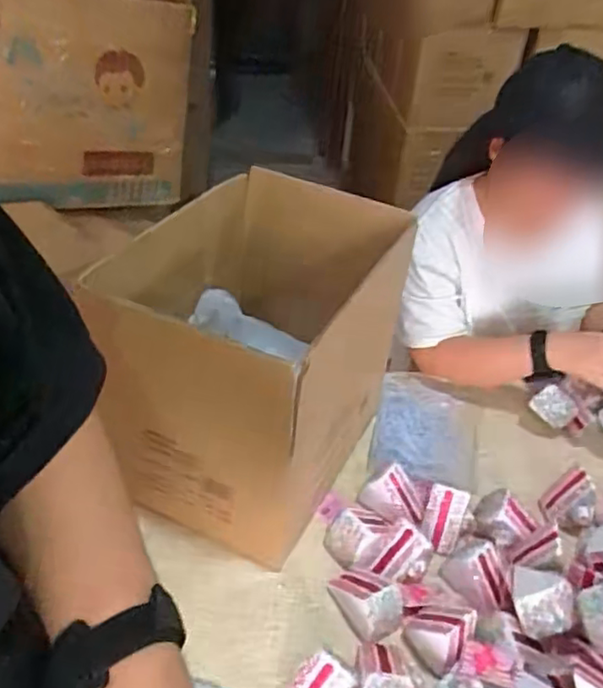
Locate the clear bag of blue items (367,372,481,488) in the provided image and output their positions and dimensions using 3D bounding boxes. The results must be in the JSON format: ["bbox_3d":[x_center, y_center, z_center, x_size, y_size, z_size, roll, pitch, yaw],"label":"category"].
[{"bbox_3d":[0.197,0.142,0.993,0.167,0.068,0.231,14,41,10],"label":"clear bag of blue items"}]

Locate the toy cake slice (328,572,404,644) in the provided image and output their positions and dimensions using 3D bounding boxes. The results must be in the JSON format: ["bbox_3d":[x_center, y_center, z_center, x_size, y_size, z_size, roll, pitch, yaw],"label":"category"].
[{"bbox_3d":[0.074,0.306,0.747,0.095,0.047,0.074,31,46,27],"label":"toy cake slice"}]

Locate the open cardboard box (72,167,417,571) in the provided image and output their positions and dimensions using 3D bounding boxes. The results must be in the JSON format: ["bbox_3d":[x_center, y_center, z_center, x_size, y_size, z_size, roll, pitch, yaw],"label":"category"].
[{"bbox_3d":[-0.055,0.019,0.806,0.249,0.347,0.336,22,43,18],"label":"open cardboard box"}]

